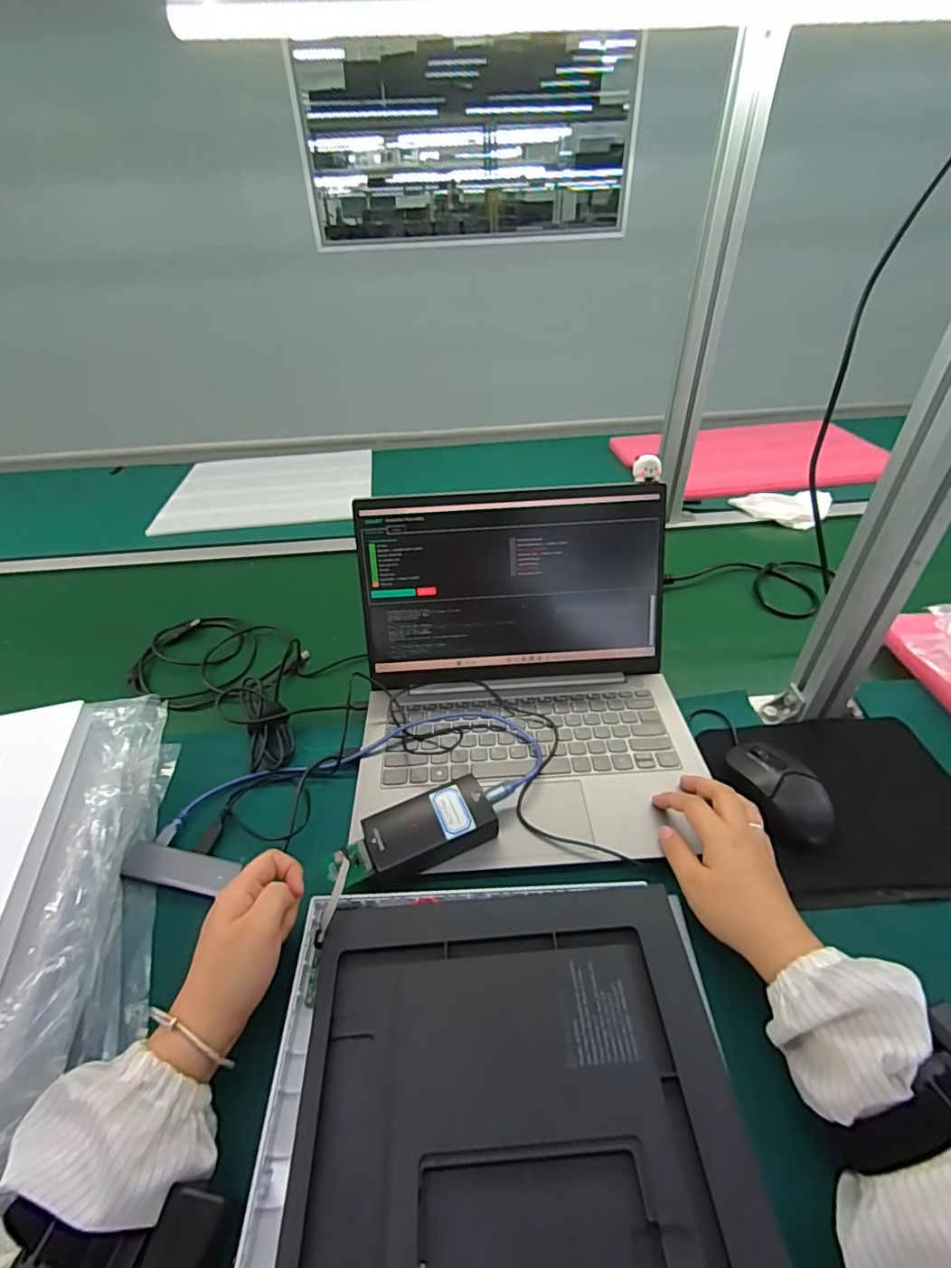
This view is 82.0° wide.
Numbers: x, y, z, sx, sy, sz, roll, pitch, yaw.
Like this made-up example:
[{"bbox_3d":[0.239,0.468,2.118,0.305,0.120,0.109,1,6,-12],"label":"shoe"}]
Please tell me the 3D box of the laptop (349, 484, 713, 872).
[{"bbox_3d":[0.045,0.023,0.509,0.321,0.193,0.301,-6,36,0],"label":"laptop"}]

